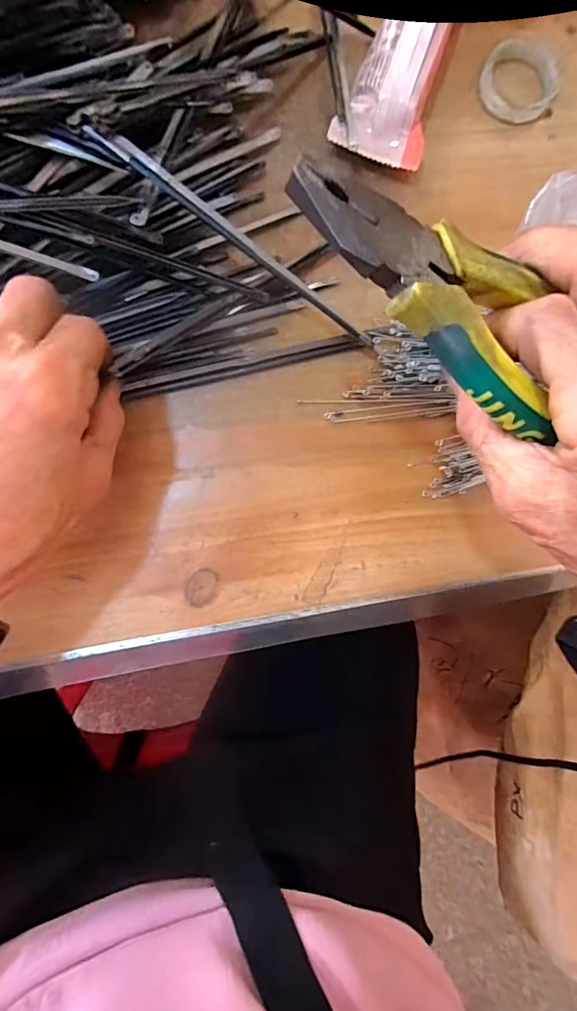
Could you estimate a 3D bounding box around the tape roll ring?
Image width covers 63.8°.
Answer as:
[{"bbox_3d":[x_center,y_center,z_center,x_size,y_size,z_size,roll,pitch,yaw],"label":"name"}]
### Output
[{"bbox_3d":[0.142,-0.261,0.285,0.046,0.013,0.046,1,87,-8],"label":"tape roll ring"}]

